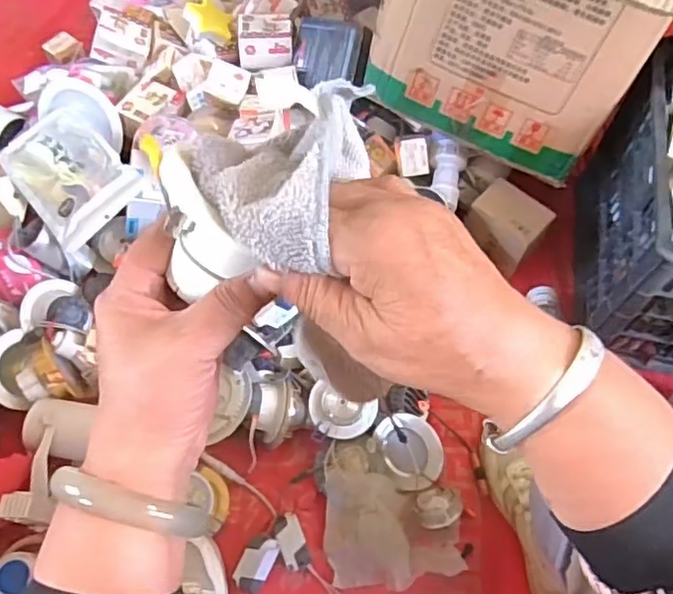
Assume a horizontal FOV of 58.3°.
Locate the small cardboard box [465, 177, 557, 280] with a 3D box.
[{"bbox_3d":[0.250,-0.105,0.894,0.104,0.079,0.087,40,70,18],"label":"small cardboard box"}]

